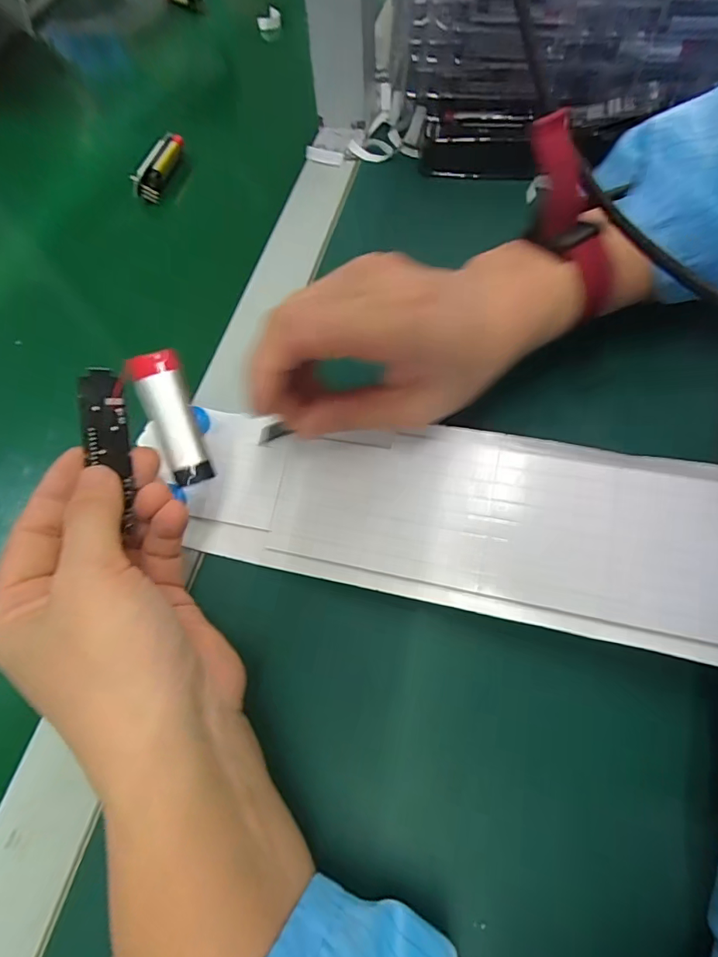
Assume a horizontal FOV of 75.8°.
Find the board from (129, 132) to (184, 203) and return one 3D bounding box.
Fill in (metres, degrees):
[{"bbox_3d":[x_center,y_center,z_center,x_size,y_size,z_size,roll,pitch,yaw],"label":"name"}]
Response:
[{"bbox_3d":[-0.160,-0.253,0.371,0.017,0.018,0.067,10,65,8],"label":"board"}]

